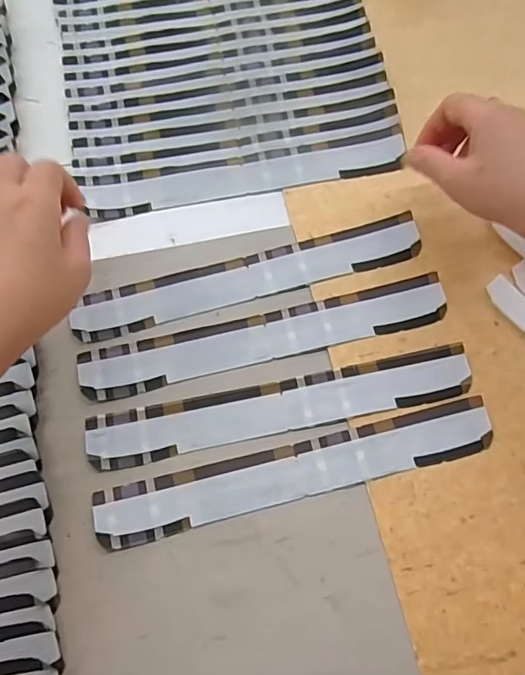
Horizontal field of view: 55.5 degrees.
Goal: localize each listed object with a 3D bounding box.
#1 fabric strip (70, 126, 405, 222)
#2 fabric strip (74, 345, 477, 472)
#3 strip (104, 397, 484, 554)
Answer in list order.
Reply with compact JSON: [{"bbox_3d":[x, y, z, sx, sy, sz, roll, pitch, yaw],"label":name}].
[{"bbox_3d":[-0.010,-0.129,0.390,0.248,0.008,0.035,-11,79,-4],"label":"fabric strip"},{"bbox_3d":[0.015,0.046,0.339,0.258,0.006,0.036,-11,74,-5],"label":"fabric strip"},{"bbox_3d":[0.024,0.086,0.324,0.257,0.005,0.036,-13,71,-5],"label":"strip"}]

